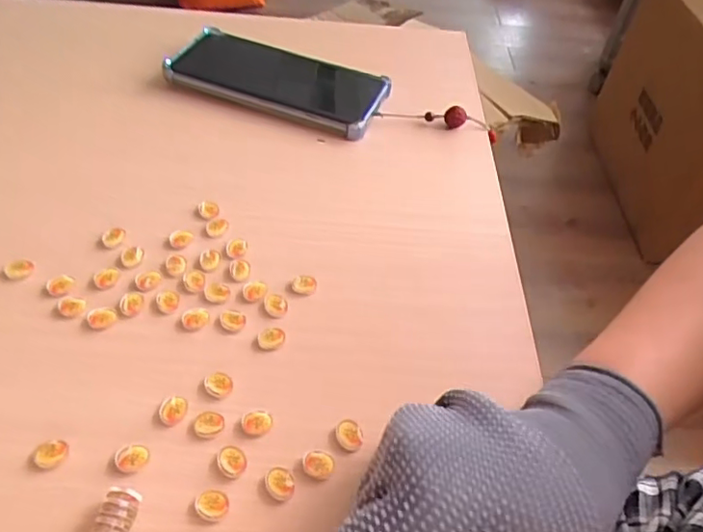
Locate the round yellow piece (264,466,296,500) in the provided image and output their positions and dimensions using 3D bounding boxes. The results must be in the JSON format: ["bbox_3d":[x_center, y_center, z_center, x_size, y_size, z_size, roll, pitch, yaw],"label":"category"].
[{"bbox_3d":[-0.032,0.096,0.259,0.012,0.004,0.015,-24,54,-24],"label":"round yellow piece"}]

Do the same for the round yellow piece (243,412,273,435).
[{"bbox_3d":[-0.045,0.073,0.277,0.014,0.004,0.011,-5,48,-10],"label":"round yellow piece"}]

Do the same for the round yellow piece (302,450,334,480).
[{"bbox_3d":[-0.015,0.089,0.265,0.014,0.004,0.013,3,47,-3],"label":"round yellow piece"}]

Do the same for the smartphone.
[{"bbox_3d":[-0.067,-0.152,0.473,0.188,0.017,0.082,19,49,12],"label":"smartphone"}]

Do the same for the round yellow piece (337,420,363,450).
[{"bbox_3d":[-0.001,0.080,0.278,0.013,0.005,0.014,3,47,-3],"label":"round yellow piece"}]

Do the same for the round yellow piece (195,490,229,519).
[{"bbox_3d":[-0.060,0.102,0.251,0.014,0.004,0.012,22,49,15],"label":"round yellow piece"}]

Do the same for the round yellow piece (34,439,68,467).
[{"bbox_3d":[-0.134,0.083,0.260,0.012,0.004,0.013,3,47,-3],"label":"round yellow piece"}]

